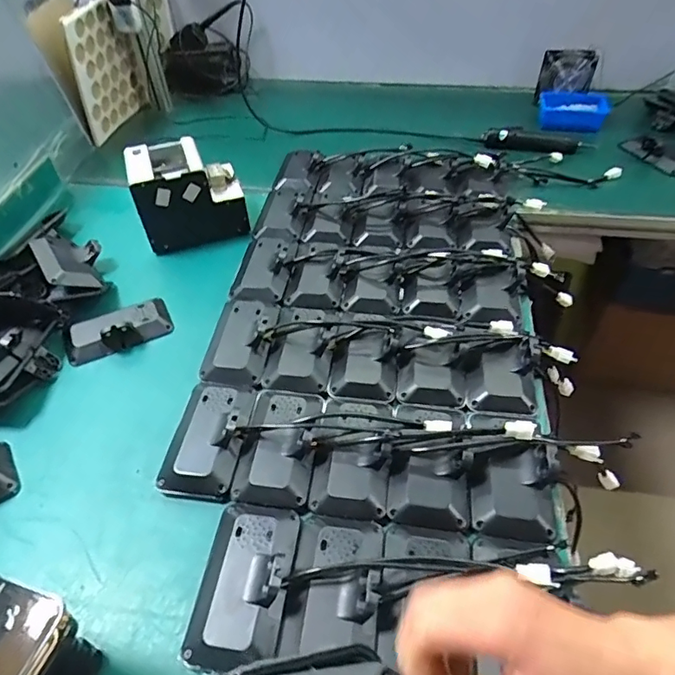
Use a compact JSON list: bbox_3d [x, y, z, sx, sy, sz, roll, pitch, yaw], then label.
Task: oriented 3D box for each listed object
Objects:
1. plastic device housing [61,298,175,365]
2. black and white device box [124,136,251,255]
[{"bbox_3d":[-0.342,-0.017,0.775,0.159,0.037,0.082,-19,51,-14],"label":"plastic device housing"},{"bbox_3d":[-0.271,-0.263,0.913,0.179,0.140,0.136,-17,51,-13],"label":"black and white device box"}]

